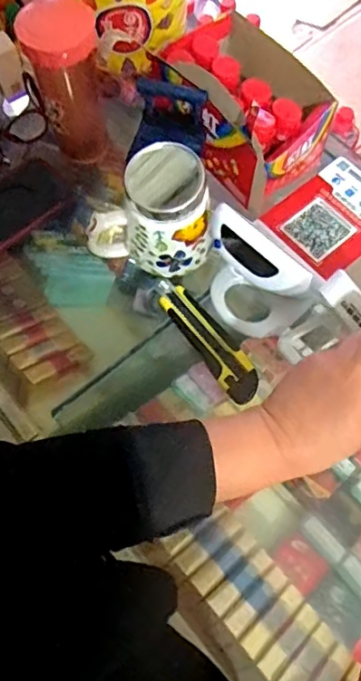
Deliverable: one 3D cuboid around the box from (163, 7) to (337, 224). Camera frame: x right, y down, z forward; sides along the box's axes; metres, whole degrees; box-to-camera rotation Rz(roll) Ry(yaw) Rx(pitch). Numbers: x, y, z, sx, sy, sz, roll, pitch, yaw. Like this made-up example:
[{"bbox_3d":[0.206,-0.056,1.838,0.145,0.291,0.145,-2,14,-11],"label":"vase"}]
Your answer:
[{"bbox_3d":[0.069,-0.260,0.615,0.131,0.118,0.186,-38,72,-14],"label":"box"}]

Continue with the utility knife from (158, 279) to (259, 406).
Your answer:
[{"bbox_3d":[0.029,-0.002,0.576,0.038,0.022,0.152,-34,71,-12],"label":"utility knife"}]

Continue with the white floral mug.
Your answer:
[{"bbox_3d":[-0.030,-0.117,0.550,0.116,0.109,0.082,-27,70,-10],"label":"white floral mug"}]

